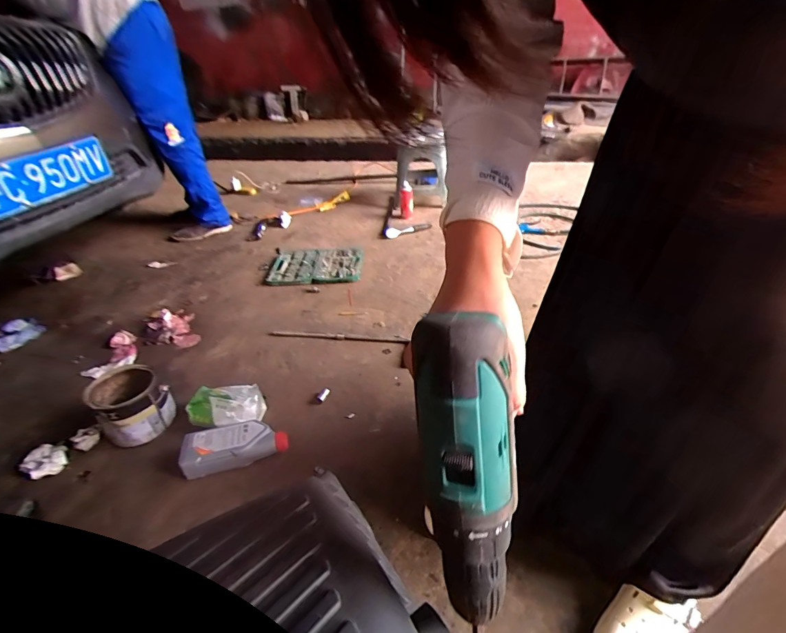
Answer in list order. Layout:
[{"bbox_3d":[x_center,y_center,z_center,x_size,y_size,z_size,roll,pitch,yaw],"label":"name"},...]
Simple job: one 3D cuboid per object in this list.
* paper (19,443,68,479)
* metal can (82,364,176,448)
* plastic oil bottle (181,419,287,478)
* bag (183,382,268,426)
[{"bbox_3d":[-0.861,0.357,0.966,0.075,0.046,0.083,11,42,18],"label":"paper"},{"bbox_3d":[-0.684,0.240,1.028,0.164,0.161,0.165,24,45,32],"label":"metal can"},{"bbox_3d":[-0.382,0.306,0.945,0.226,0.064,0.106,-14,37,-13],"label":"plastic oil bottle"},{"bbox_3d":[-0.440,0.235,1.024,0.185,0.098,0.117,3,37,9],"label":"bag"}]

